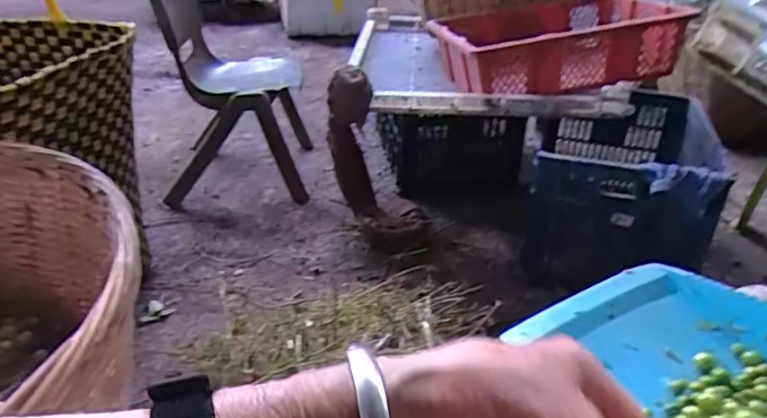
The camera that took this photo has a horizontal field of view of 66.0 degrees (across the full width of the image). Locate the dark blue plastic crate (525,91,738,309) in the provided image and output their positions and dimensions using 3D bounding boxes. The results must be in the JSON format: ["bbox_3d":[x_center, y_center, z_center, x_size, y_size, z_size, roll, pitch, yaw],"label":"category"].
[{"bbox_3d":[0.446,-0.062,1.140,0.291,0.227,0.404,9,30,15],"label":"dark blue plastic crate"}]

